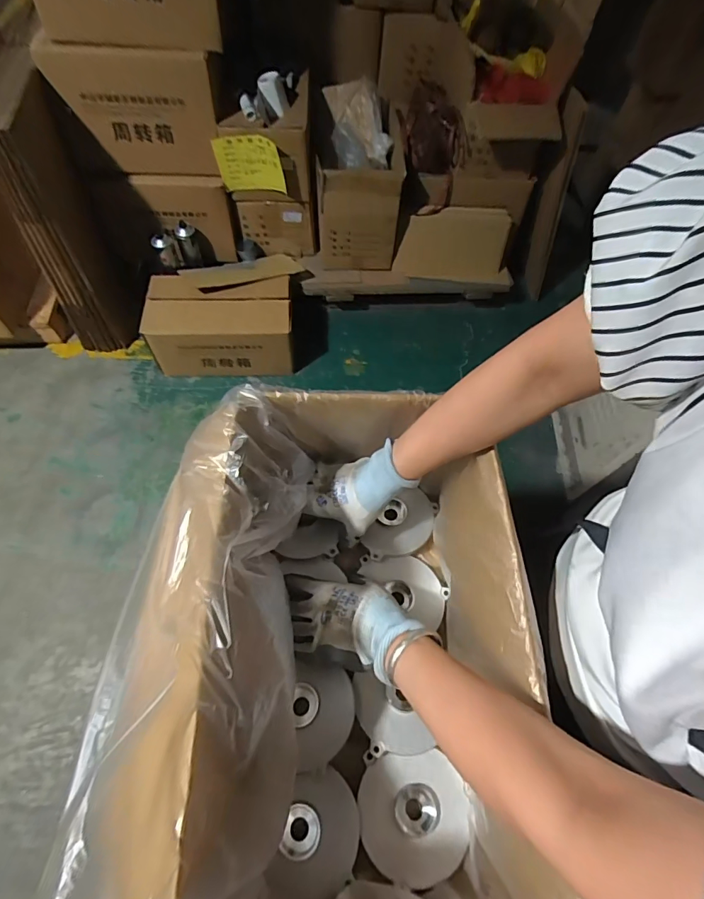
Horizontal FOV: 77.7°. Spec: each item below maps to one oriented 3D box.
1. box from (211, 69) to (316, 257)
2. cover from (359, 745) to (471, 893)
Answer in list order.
[{"bbox_3d":[-0.258,-0.904,1.420,0.281,0.361,0.255,1,61,-3],"label":"box"},{"bbox_3d":[0.062,0.361,0.432,0.107,0.014,0.101,2,61,-3],"label":"cover"}]

